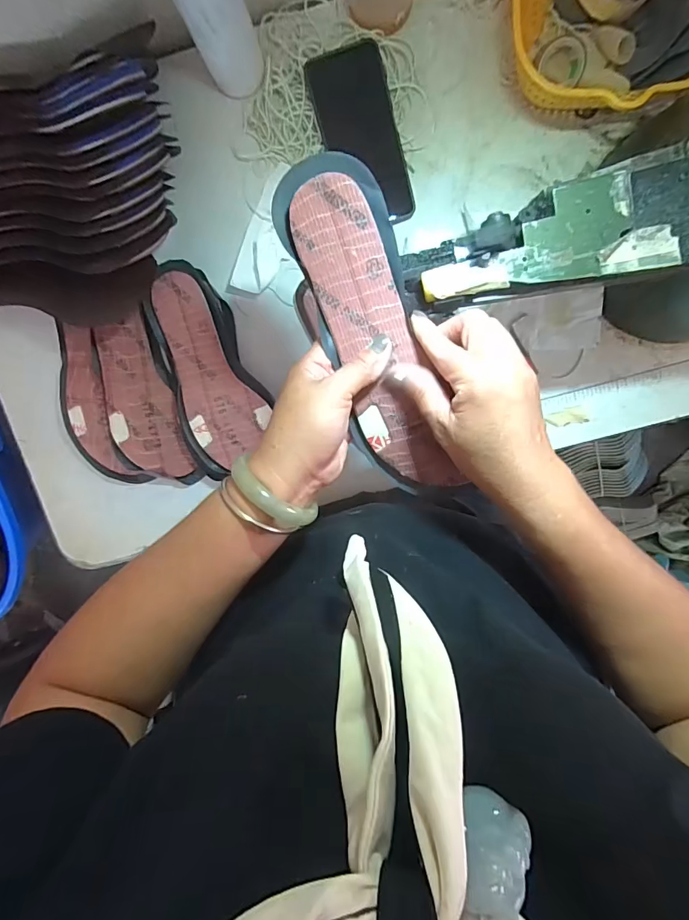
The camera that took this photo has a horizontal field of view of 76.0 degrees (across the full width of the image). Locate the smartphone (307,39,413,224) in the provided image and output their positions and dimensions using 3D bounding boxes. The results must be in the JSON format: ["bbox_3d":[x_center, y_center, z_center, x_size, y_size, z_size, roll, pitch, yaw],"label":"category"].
[{"bbox_3d":[0.019,-0.338,0.469,0.078,0.007,0.166,-16,108,3],"label":"smartphone"}]

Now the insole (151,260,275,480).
[{"bbox_3d":[-0.147,-0.101,0.498,0.100,0.029,0.226,-11,95,2],"label":"insole"}]

